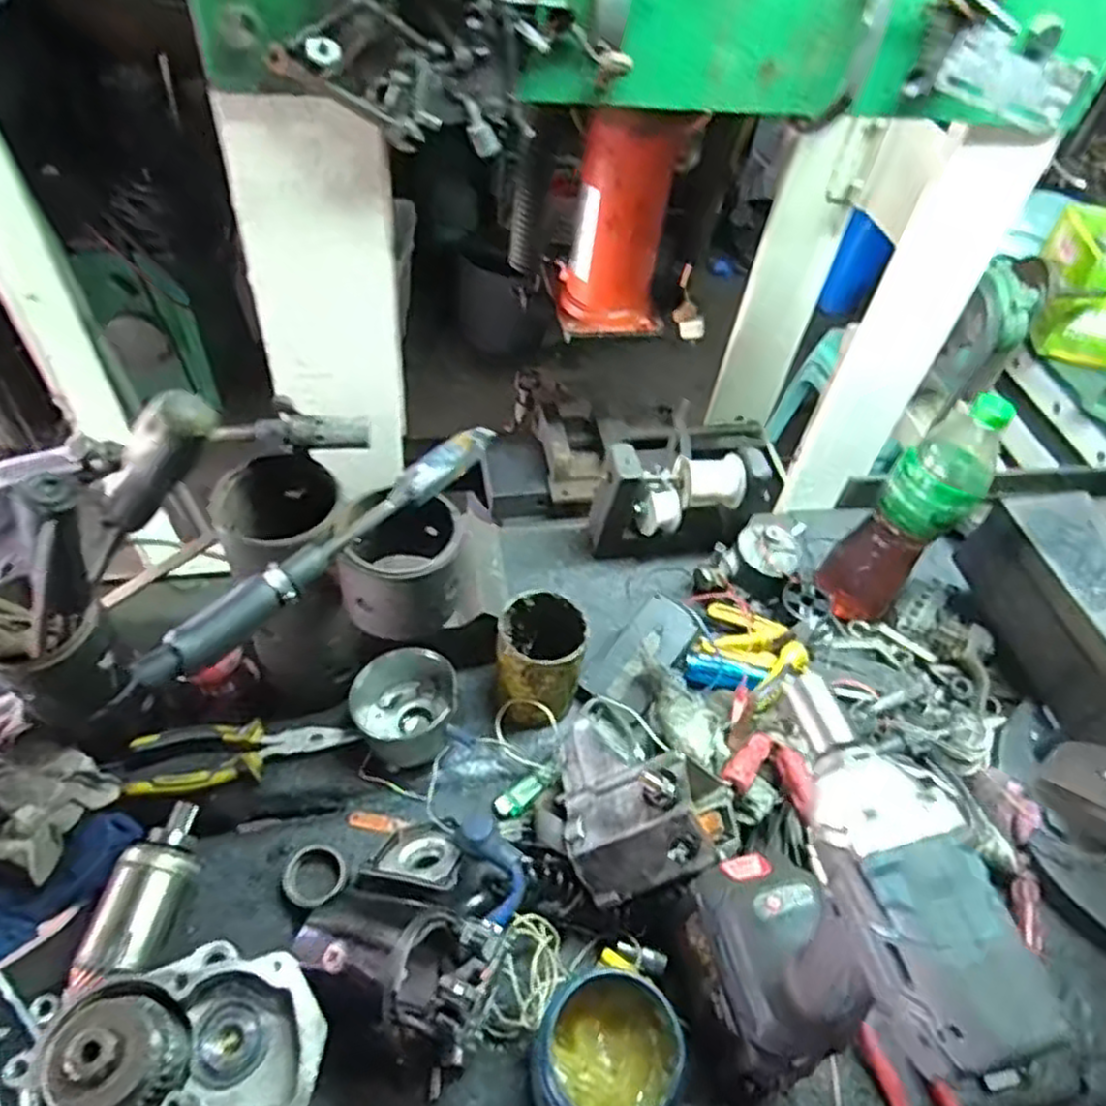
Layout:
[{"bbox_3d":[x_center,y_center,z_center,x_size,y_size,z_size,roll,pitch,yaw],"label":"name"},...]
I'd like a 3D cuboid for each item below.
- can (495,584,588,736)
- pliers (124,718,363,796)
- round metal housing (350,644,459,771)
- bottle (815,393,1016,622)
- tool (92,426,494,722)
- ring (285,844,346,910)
[{"bbox_3d":[-0.013,0.099,0.663,0.079,0.105,0.081,-3,51,-9],"label":"can"},{"bbox_3d":[-0.256,0.170,0.628,0.170,0.029,0.052,-5,52,-11],"label":"pliers"},{"bbox_3d":[-0.127,0.134,0.647,0.085,0.073,0.098,-12,53,-16],"label":"round metal housing"},{"bbox_3d":[0.335,-0.026,0.725,0.086,0.267,0.076,36,56,21],"label":"bottle"},{"bbox_3d":[-0.151,-0.001,0.491,0.028,0.027,0.296,34,55,20],"label":"tool"},{"bbox_3d":[-0.183,0.249,0.580,0.046,0.018,0.046,3,51,-4],"label":"ring"}]

